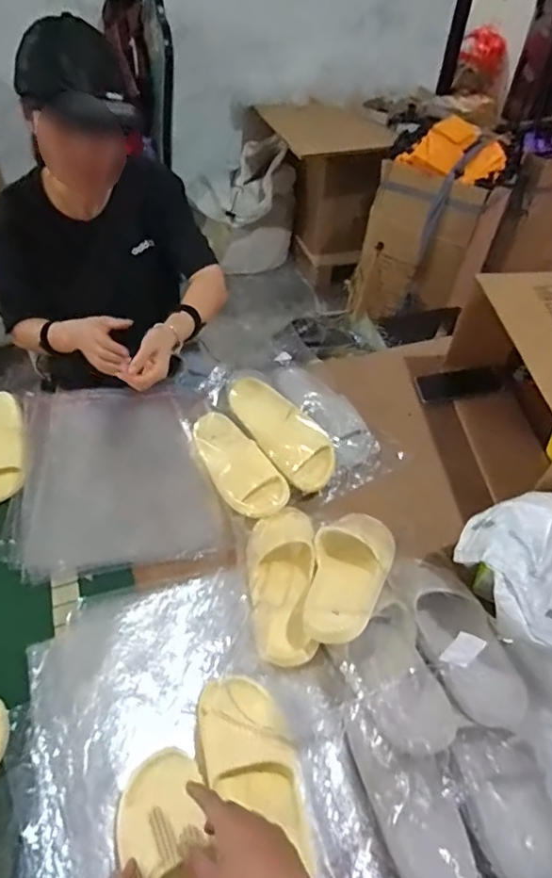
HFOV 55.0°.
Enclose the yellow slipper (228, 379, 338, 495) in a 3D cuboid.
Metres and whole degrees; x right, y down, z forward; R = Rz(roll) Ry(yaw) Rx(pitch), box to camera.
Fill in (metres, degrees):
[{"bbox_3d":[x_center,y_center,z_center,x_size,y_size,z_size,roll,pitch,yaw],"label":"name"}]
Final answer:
[{"bbox_3d":[0.005,-0.012,0.937,0.099,0.068,0.234,-27,55,-24],"label":"yellow slipper"}]

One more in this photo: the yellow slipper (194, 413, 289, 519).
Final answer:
[{"bbox_3d":[-0.069,0.049,0.929,0.098,0.046,0.223,-43,61,-1],"label":"yellow slipper"}]

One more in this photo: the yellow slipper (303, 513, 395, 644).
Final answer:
[{"bbox_3d":[0.103,0.191,0.766,0.111,0.059,0.223,18,50,13],"label":"yellow slipper"}]

